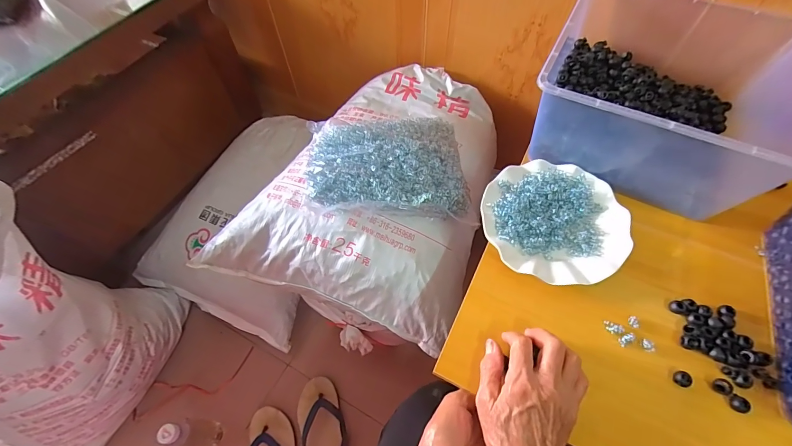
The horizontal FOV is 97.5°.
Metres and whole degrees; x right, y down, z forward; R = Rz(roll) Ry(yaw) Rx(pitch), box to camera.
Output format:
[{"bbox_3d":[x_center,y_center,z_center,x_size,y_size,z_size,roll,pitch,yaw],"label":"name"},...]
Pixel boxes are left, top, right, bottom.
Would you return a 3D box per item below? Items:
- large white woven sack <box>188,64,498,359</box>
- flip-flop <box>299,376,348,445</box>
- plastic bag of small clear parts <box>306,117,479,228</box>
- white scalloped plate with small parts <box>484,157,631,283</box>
[{"bbox_3d":[-0.042,-0.101,0.663,0.398,0.141,0.546,18,61,12],"label":"large white woven sack"},{"bbox_3d":[-0.159,0.465,0.758,0.093,0.036,0.237,-14,59,-7],"label":"flip-flop"},{"bbox_3d":[-0.014,-0.102,0.593,0.264,0.058,0.190,-2,59,0],"label":"plastic bag of small clear parts"},{"bbox_3d":[0.208,-0.004,0.463,0.179,0.024,0.178,-1,59,1],"label":"white scalloped plate with small parts"}]

